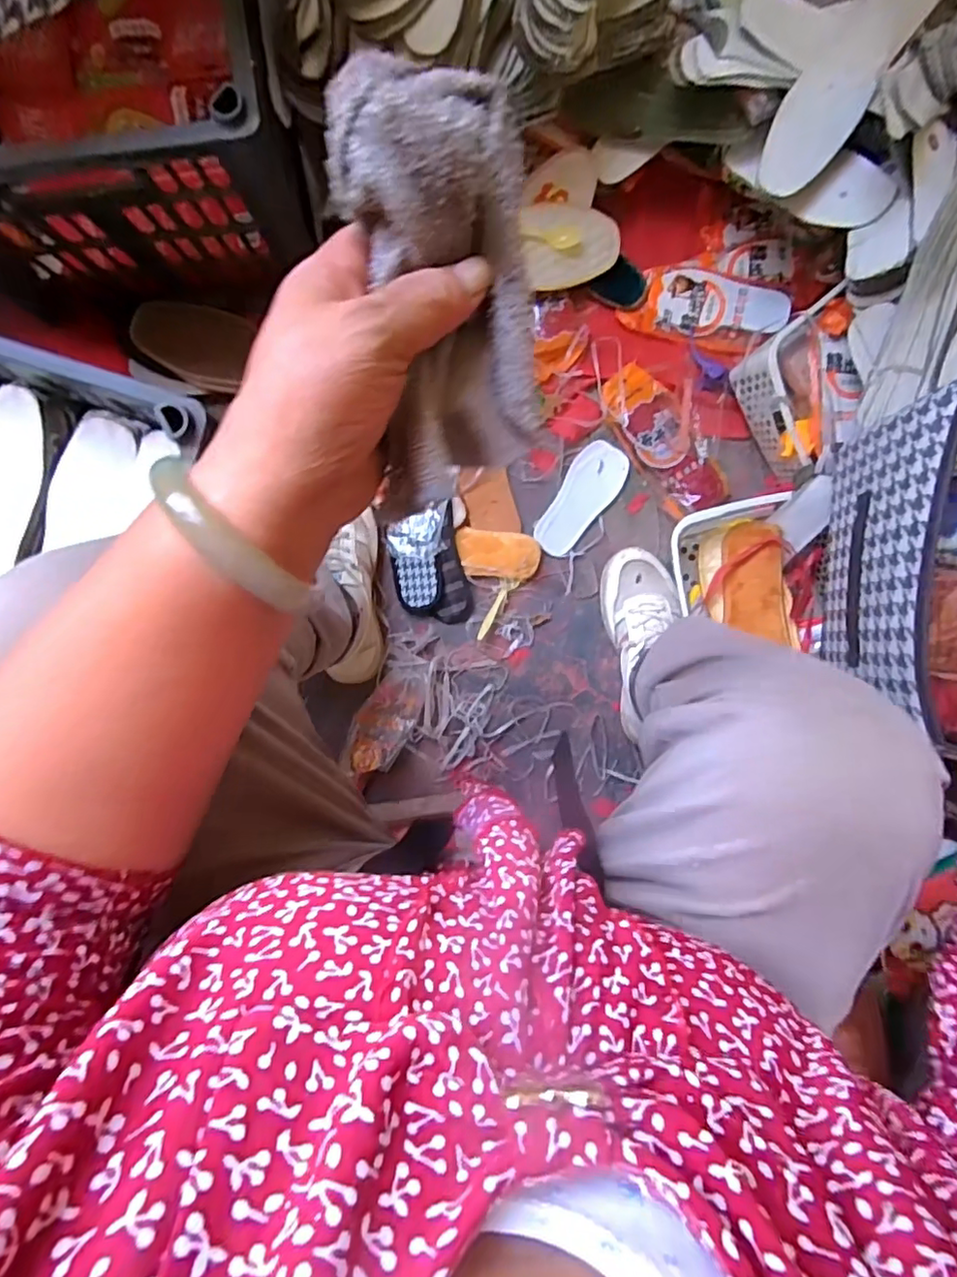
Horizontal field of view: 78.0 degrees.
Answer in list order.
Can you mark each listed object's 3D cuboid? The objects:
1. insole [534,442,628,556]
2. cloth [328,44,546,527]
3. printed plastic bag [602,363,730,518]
[{"bbox_3d":[0.126,-0.171,0.729,0.065,0.007,0.148,34,92,-4],"label":"insole"},{"bbox_3d":[-0.013,-0.123,0.221,0.066,0.032,0.144,-6,116,-1],"label":"cloth"},{"bbox_3d":[0.227,-0.240,0.721,0.080,0.023,0.193,-34,95,1],"label":"printed plastic bag"}]

